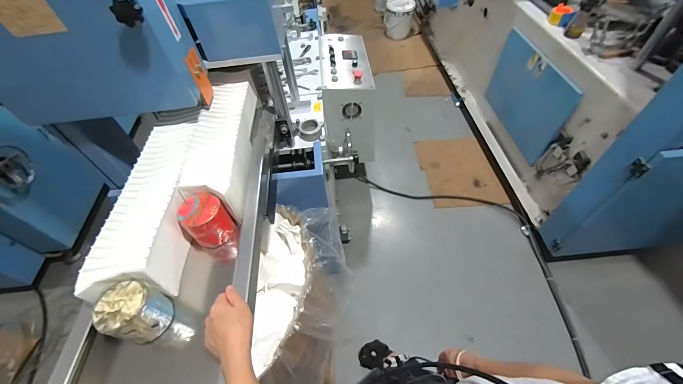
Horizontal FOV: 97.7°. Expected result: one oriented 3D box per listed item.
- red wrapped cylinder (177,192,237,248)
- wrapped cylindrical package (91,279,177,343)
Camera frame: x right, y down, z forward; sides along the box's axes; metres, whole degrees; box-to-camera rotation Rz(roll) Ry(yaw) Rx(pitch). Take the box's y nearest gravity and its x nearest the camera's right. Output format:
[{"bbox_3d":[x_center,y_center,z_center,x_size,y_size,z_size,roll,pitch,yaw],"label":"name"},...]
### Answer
[{"bbox_3d":[-0.293,0.060,0.650,0.084,0.096,0.091,-2,53,3],"label":"red wrapped cylinder"},{"bbox_3d":[-0.365,0.214,0.532,0.082,0.096,0.084,-2,53,3],"label":"wrapped cylindrical package"}]

